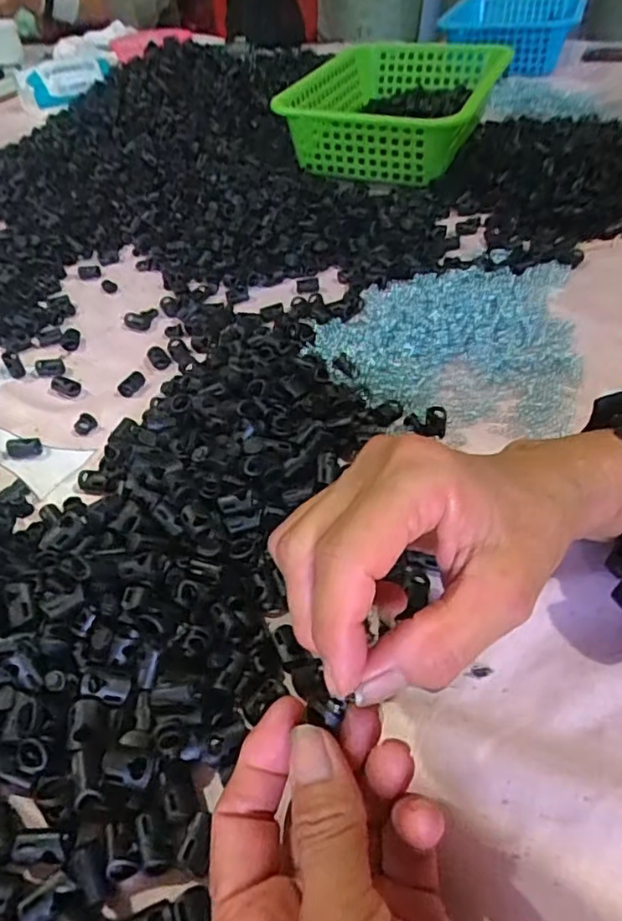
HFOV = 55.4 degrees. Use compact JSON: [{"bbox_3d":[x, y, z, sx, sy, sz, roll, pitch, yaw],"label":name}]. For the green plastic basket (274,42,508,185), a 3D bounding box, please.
[{"bbox_3d":[0.110,-0.442,0.738,0.214,0.081,0.316,13,47,18],"label":"green plastic basket"}]

